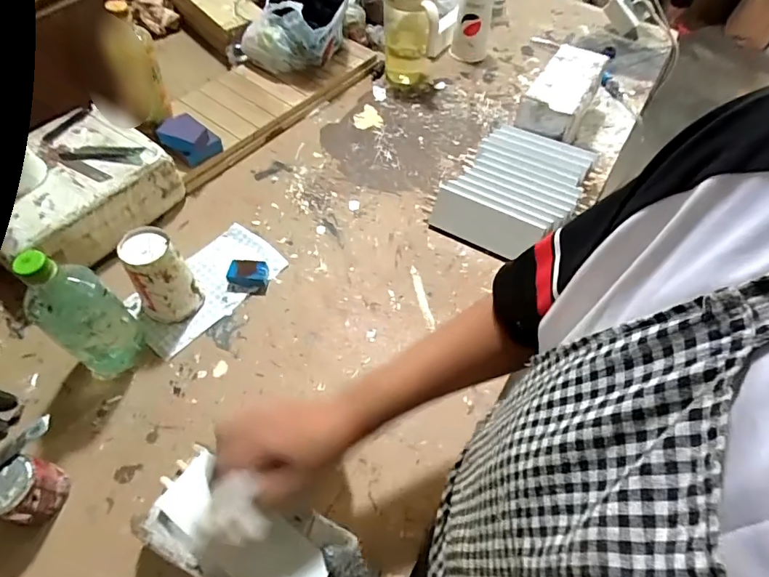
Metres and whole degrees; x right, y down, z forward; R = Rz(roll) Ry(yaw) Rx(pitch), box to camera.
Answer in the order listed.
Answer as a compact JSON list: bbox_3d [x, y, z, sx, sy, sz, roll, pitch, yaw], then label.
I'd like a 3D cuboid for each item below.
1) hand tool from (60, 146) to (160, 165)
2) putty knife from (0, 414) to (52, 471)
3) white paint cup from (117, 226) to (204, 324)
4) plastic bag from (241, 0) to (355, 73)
[{"bbox_3d":[-0.414,-0.203,0.714,0.131,0.012,0.033,2,57,-4],"label":"hand tool"},{"bbox_3d":[-0.390,0.171,0.487,0.018,0.012,0.099,35,61,17],"label":"putty knife"},{"bbox_3d":[-0.301,-0.013,0.631,0.076,0.124,0.067,-33,61,-23],"label":"white paint cup"},{"bbox_3d":[-0.180,-0.555,0.971,0.212,0.156,0.200,7,56,-1],"label":"plastic bag"}]

